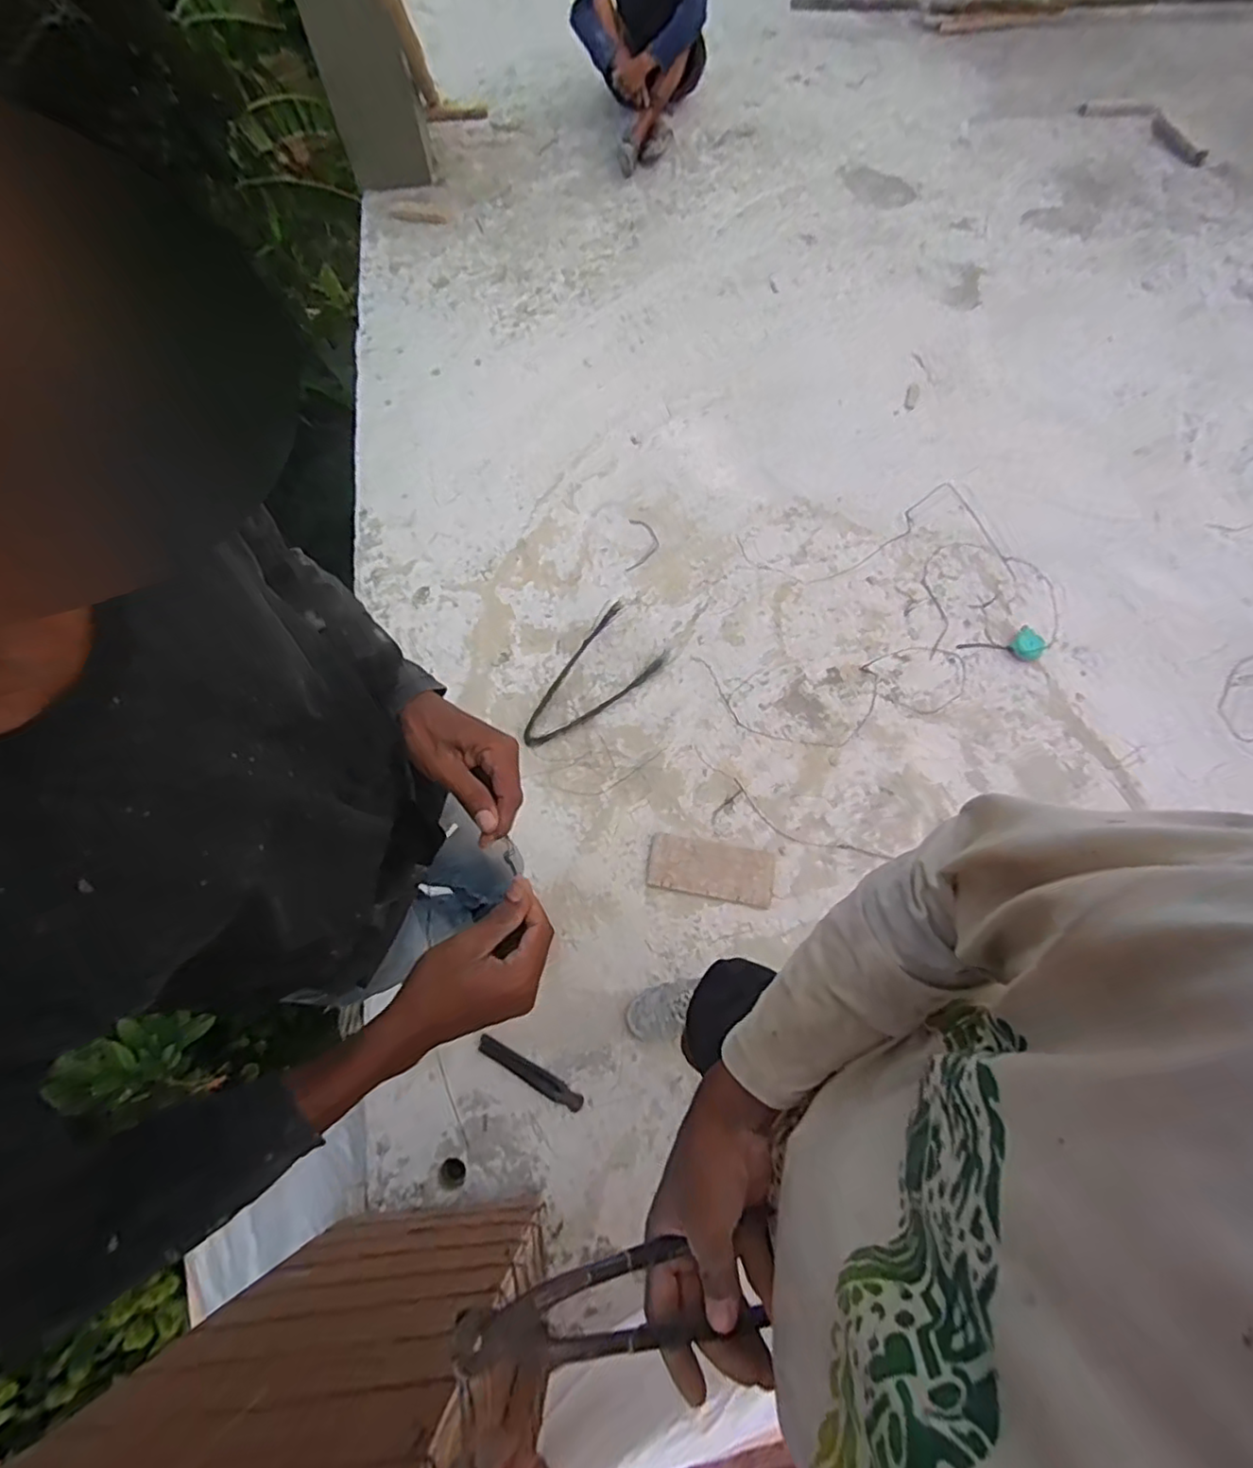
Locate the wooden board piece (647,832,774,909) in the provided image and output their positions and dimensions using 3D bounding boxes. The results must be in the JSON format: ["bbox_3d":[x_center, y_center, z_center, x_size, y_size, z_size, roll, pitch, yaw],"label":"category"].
[{"bbox_3d":[0.204,0.321,1.528,0.292,0.027,0.130,10,69,5],"label":"wooden board piece"}]

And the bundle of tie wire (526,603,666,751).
[{"bbox_3d":[-0.111,-0.142,1.718,0.211,0.034,0.449,42,75,15],"label":"bundle of tie wire"}]

